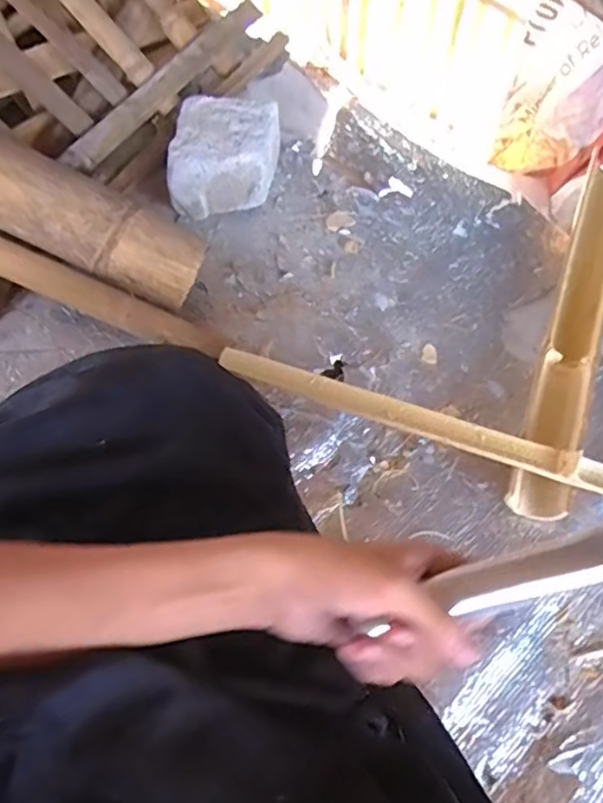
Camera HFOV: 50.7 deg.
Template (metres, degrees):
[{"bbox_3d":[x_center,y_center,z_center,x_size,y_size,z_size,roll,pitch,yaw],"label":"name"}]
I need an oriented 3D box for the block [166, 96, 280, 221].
[{"bbox_3d":[-0.090,-0.291,0.767,0.116,0.087,0.135,5,64,1],"label":"block"}]

